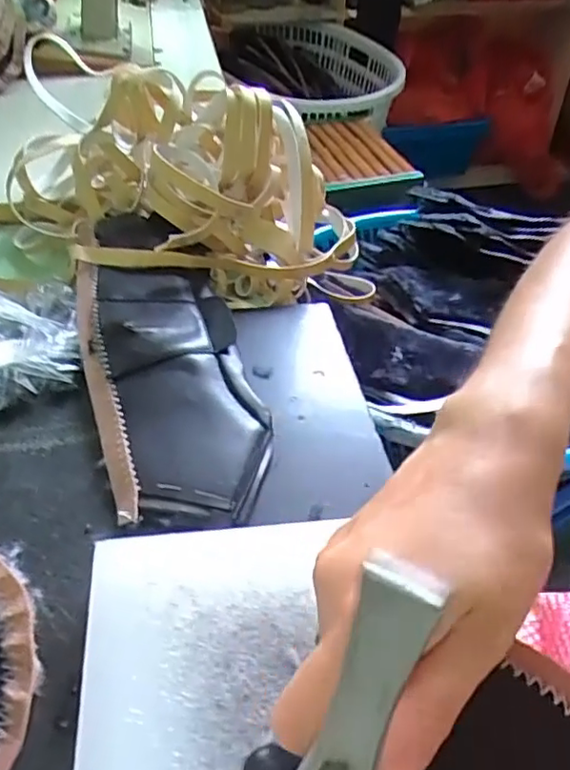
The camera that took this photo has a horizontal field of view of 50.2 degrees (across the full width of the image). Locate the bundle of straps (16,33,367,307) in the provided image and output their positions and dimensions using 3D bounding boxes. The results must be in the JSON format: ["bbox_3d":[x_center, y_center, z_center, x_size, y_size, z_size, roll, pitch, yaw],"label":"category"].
[{"bbox_3d":[-0.080,-0.181,0.553,0.292,0.165,0.202,-8,45,-10],"label":"bundle of straps"}]

